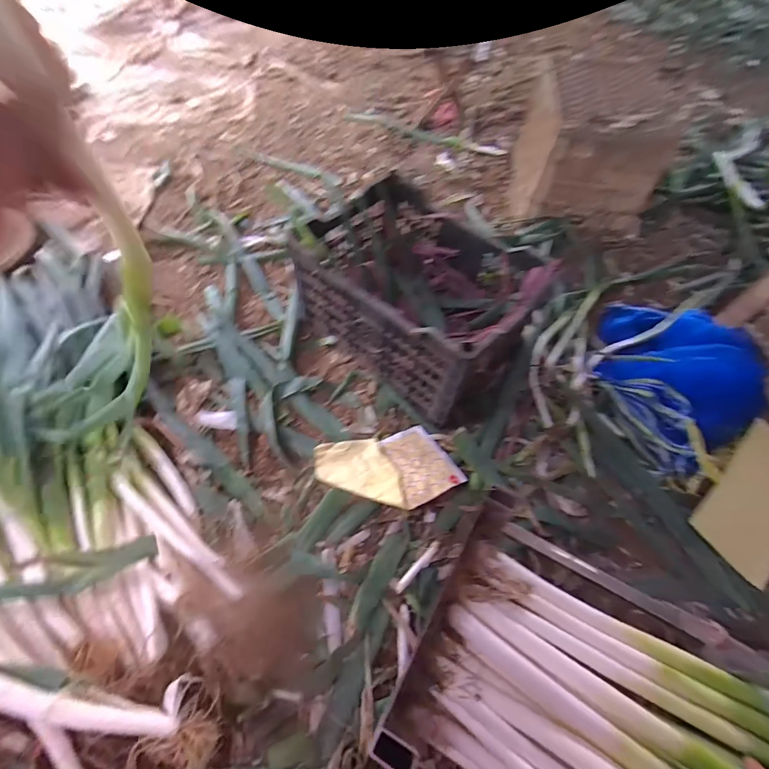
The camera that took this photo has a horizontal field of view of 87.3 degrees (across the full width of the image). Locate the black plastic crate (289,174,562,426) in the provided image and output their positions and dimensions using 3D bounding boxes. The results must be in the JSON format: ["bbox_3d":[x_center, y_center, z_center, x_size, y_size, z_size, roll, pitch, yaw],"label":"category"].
[{"bbox_3d":[0.082,-0.194,0.910,0.480,0.265,0.352,38,62,16],"label":"black plastic crate"}]

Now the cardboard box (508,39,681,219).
[{"bbox_3d":[0.619,-0.717,1.252,0.364,0.316,0.448,14,58,2],"label":"cardboard box"}]

